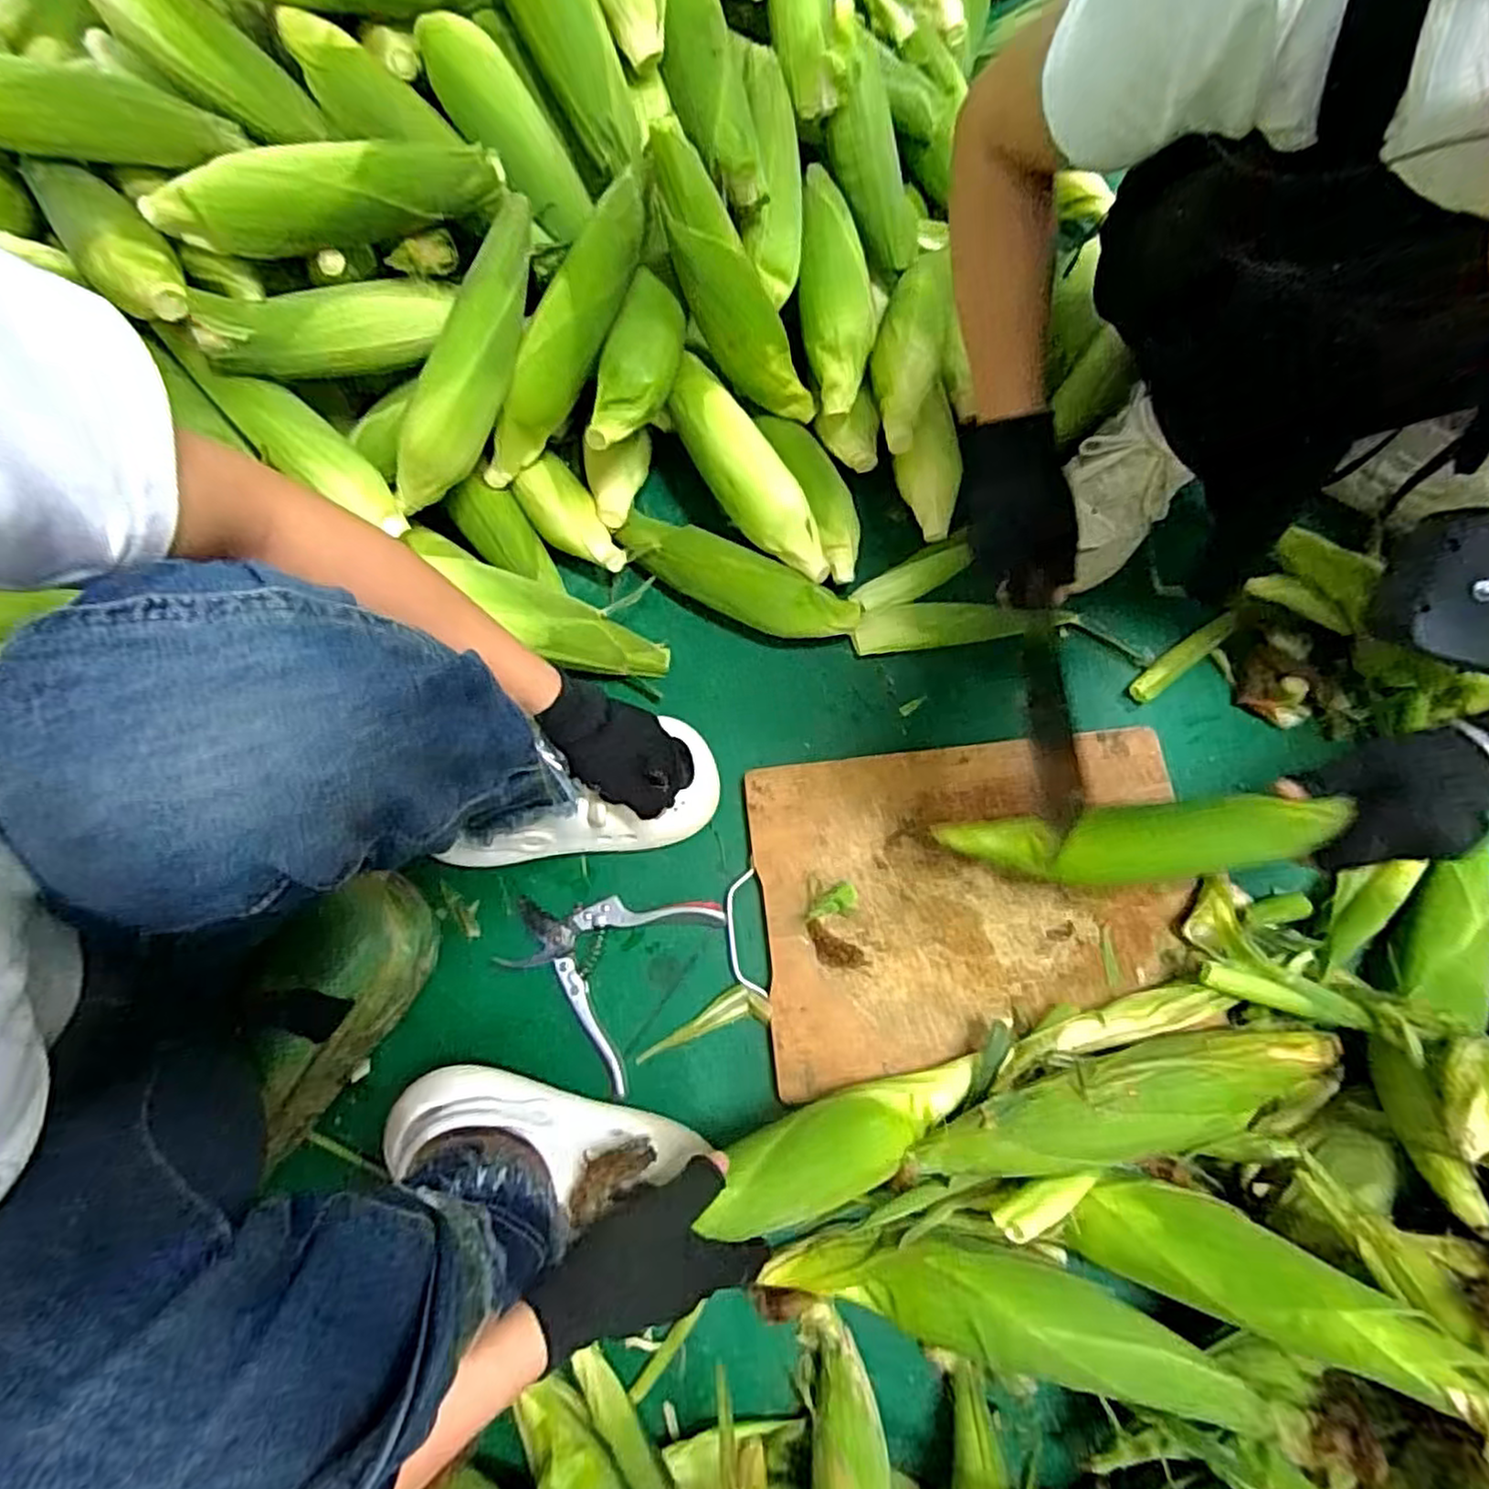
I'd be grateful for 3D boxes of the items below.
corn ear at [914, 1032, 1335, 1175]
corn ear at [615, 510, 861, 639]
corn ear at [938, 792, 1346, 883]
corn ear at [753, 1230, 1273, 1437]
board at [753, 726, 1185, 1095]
[{"bbox_3d":[0.287,0.263,0.544,0.329,0.079,0.066,-13,73,-2],"label":"corn ear"},{"bbox_3d":[-0.012,-0.152,0.704,0.244,0.064,0.061,23,76,9],"label":"corn ear"},{"bbox_3d":[0.292,0.079,0.567,0.258,0.064,0.054,-8,71,28],"label":"corn ear"},{"bbox_3d":[0.172,0.393,0.512,0.312,0.046,0.071,2,73,19],"label":"corn ear"},{"bbox_3d":[0.197,0.131,0.628,0.363,0.019,0.264,-7,73,0],"label":"board"}]

